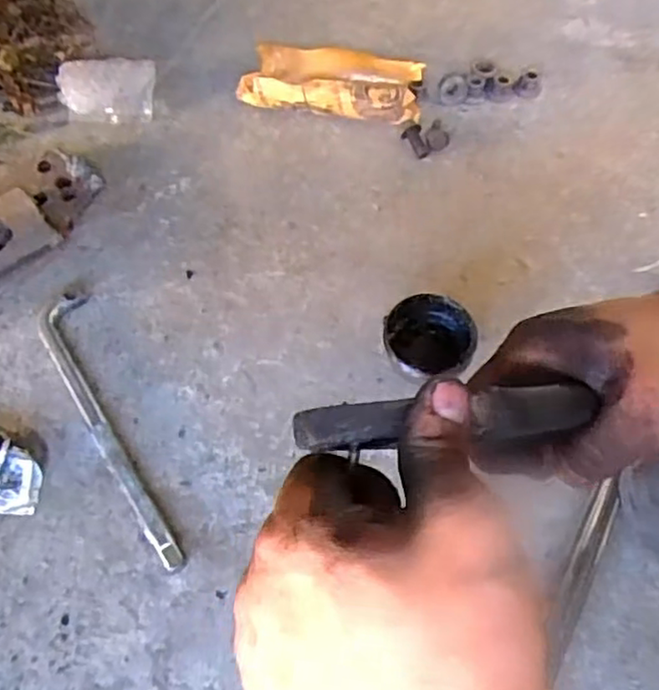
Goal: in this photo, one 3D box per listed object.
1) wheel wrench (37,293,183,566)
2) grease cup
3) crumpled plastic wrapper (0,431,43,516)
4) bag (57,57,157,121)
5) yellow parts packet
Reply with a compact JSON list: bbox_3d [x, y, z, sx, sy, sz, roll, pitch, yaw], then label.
[{"bbox_3d":[-0.166,0.056,0.493,0.039,0.017,0.247,-24,63,-17],"label":"wheel wrench"},{"bbox_3d":[0.074,0.001,0.521,0.071,0.046,0.067,1,58,-2],"label":"grease cup"},{"bbox_3d":[-0.227,0.085,0.465,0.036,0.030,0.065,-31,65,-20],"label":"crumpled plastic wrapper"},{"bbox_3d":[-0.225,-0.260,0.677,0.094,0.042,0.066,-7,59,-7],"label":"bag"},{"bbox_3d":[0.001,-0.265,0.685,0.179,0.048,0.076,10,58,3],"label":"yellow parts packet"}]

